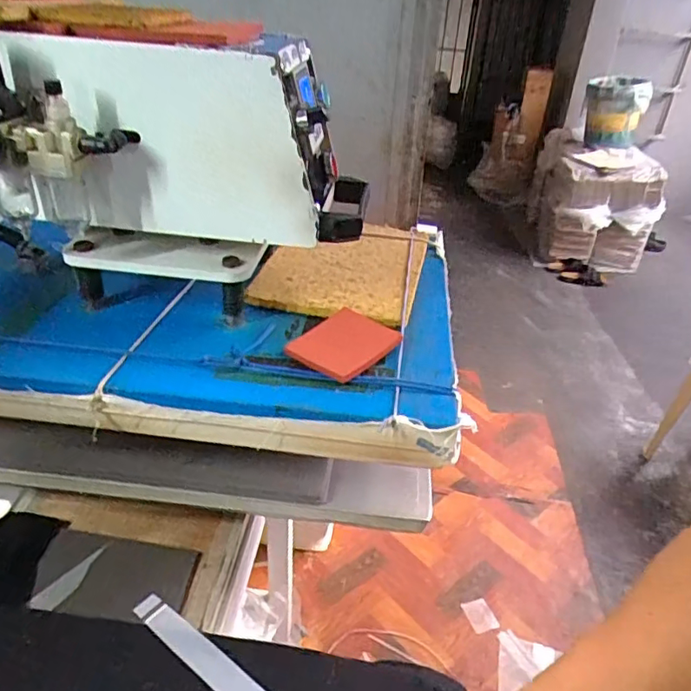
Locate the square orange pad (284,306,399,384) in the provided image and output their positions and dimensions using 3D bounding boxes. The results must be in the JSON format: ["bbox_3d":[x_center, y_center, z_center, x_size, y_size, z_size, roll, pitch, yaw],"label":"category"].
[{"bbox_3d":[0.002,-0.004,0.538,0.076,0.015,0.094,29,41,33],"label":"square orange pad"}]

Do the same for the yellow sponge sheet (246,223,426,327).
[{"bbox_3d":[0.003,-0.101,0.683,0.173,0.016,0.235,10,34,9],"label":"yellow sponge sheet"}]

